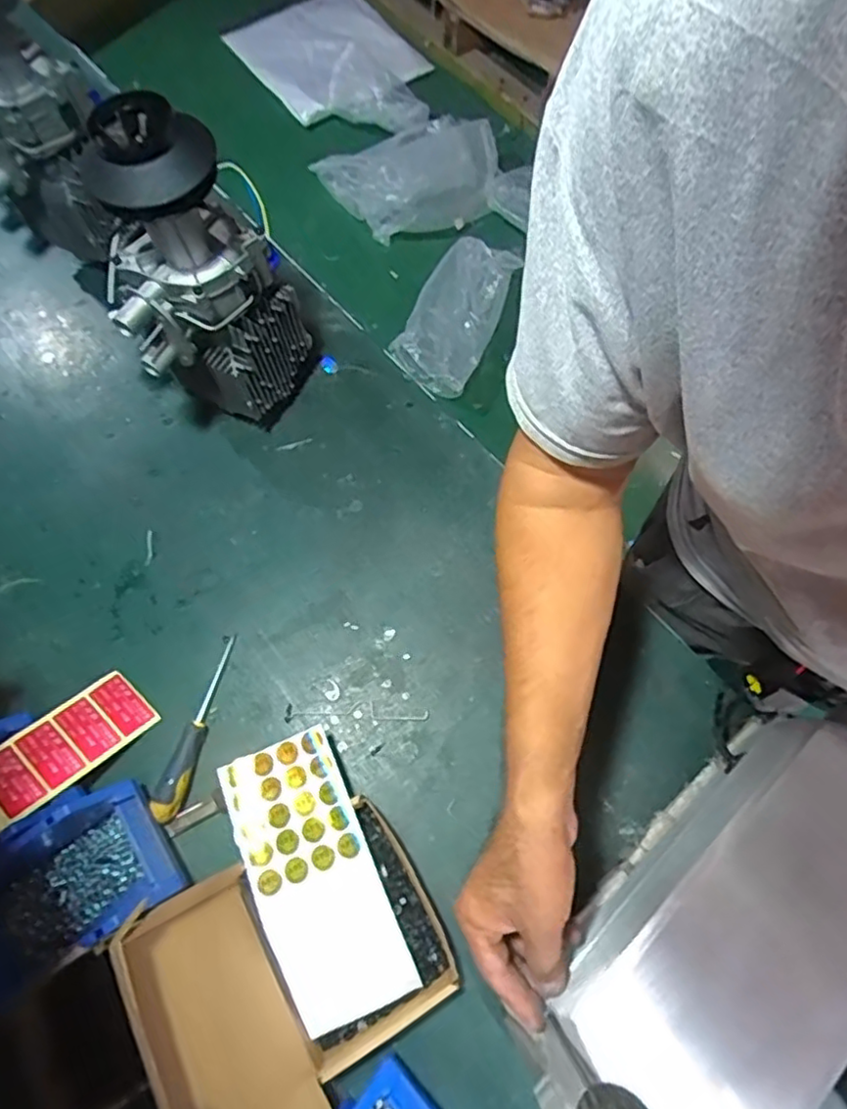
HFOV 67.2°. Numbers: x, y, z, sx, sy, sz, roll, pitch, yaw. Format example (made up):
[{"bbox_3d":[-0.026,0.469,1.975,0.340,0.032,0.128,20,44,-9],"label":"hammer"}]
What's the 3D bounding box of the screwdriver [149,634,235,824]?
[{"bbox_3d":[-0.226,0.173,0.645,0.029,0.020,0.183,16,70,7],"label":"screwdriver"}]

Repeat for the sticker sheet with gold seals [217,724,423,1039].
[{"bbox_3d":[-0.098,0.288,0.571,0.106,0.017,0.238,-22,77,-10],"label":"sticker sheet with gold seals"}]

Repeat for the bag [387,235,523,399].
[{"bbox_3d":[0.094,-0.631,1.652,0.216,0.069,0.491,22,72,10],"label":"bag"}]

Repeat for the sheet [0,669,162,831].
[{"bbox_3d":[-0.362,0.190,0.617,0.080,0.010,0.184,39,50,16],"label":"sheet"}]

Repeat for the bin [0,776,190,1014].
[{"bbox_3d":[-0.335,0.304,0.571,0.201,0.085,0.118,-33,71,-11],"label":"bin"}]

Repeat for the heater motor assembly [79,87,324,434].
[{"bbox_3d":[-0.211,-0.257,0.645,0.165,0.328,0.117,-17,69,-5],"label":"heater motor assembly"}]

